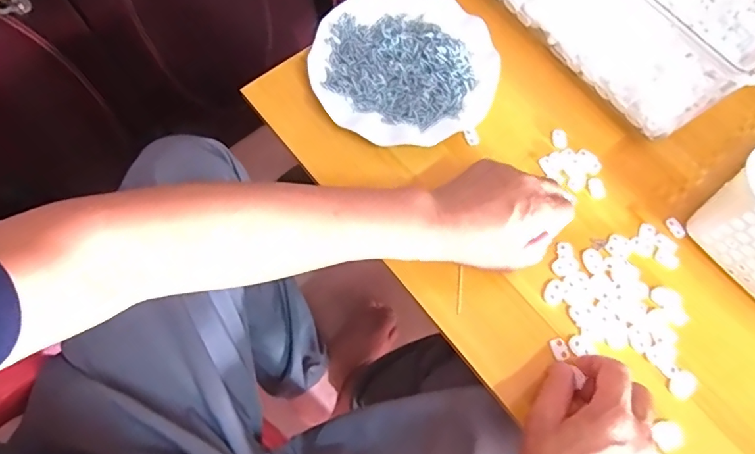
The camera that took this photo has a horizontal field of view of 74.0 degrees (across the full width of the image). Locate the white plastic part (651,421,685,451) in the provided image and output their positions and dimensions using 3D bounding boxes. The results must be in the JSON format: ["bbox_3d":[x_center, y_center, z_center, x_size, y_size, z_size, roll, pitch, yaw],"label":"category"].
[{"bbox_3d":[0.232,0.166,0.399,0.020,0.011,0.020,-11,70,-5],"label":"white plastic part"}]

